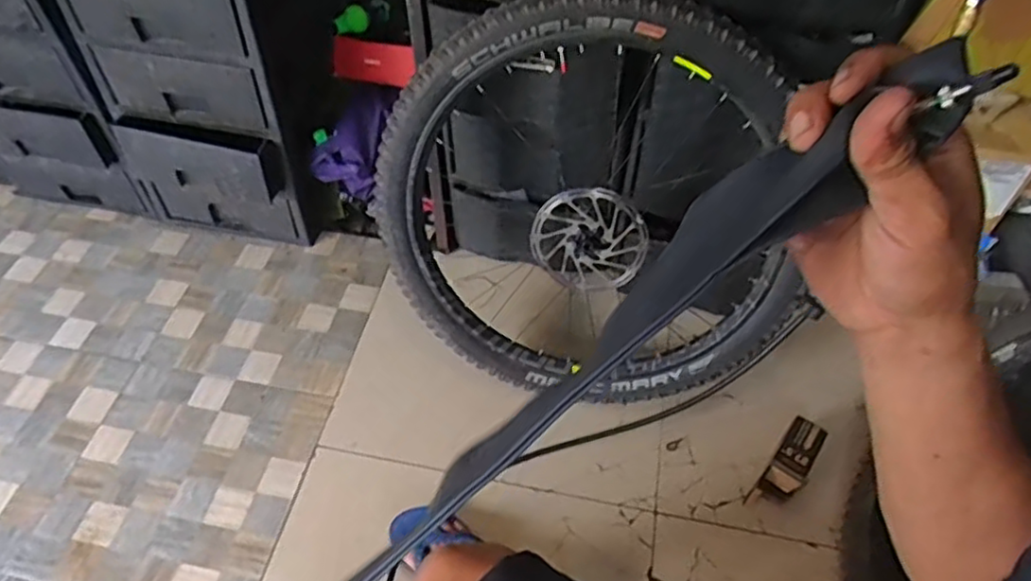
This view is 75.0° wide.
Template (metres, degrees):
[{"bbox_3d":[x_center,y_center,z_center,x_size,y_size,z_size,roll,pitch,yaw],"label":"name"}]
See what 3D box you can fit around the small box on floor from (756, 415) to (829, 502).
[{"bbox_3d":[0.460,0.296,1.134,0.058,0.088,0.149,32,59,22],"label":"small box on floor"}]

